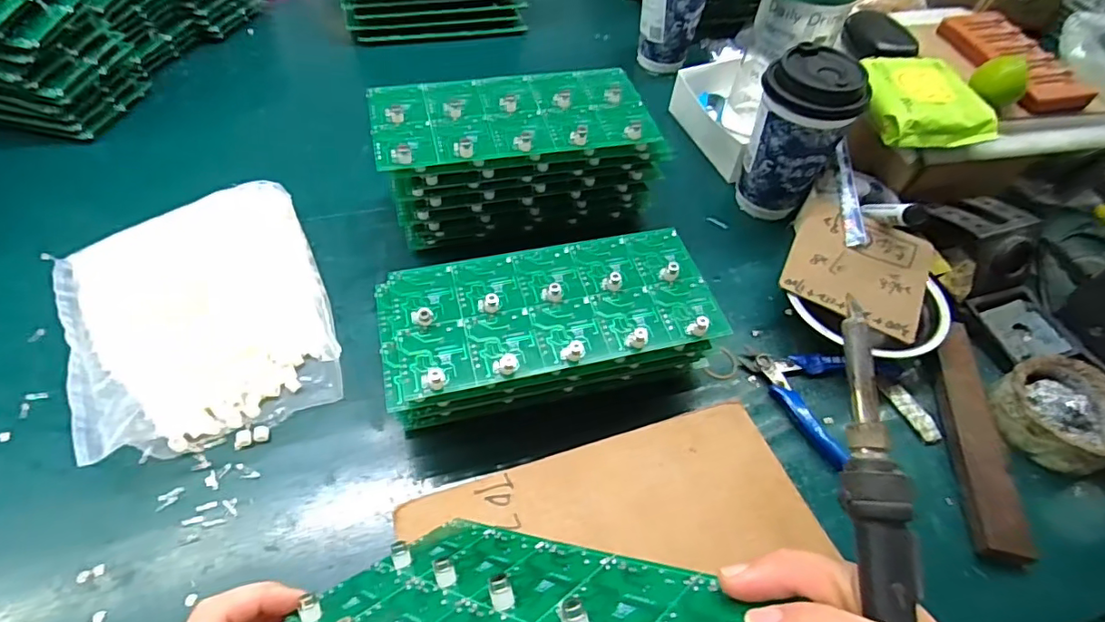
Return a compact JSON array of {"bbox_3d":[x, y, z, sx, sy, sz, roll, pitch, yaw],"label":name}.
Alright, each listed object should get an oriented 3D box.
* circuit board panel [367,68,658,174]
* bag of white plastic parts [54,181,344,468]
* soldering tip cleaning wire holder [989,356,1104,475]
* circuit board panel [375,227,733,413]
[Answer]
[{"bbox_3d":[-0.031,-0.166,0.457,0.228,0.018,0.101,-11,55,-12],"label":"circuit board panel"},{"bbox_3d":[-0.278,-0.003,0.432,0.175,0.041,0.223,-23,58,-19],"label":"bag of white plastic parts"},{"bbox_3d":[0.389,0.077,0.417,0.083,0.034,0.083,-18,56,-16],"label":"soldering tip cleaning wire holder"},{"bbox_3d":[-0.002,-0.005,0.391,0.234,0.023,0.105,-11,55,-12],"label":"circuit board panel"}]

